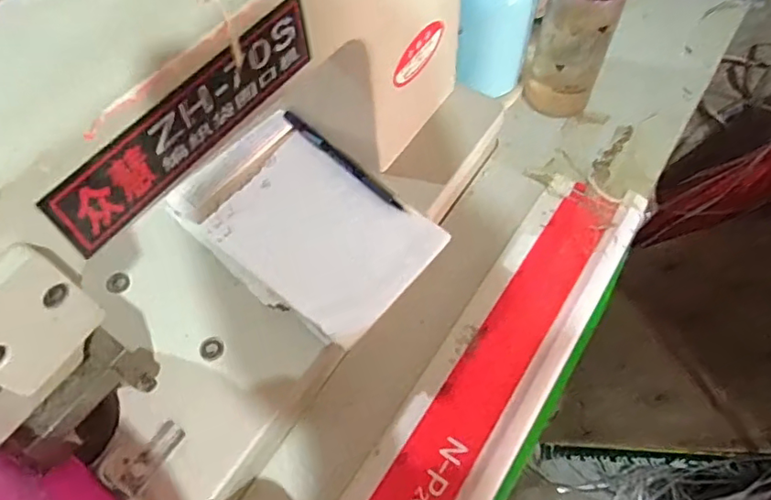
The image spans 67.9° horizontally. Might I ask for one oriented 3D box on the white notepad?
[{"bbox_3d":[-0.066,-0.021,0.467,0.193,0.024,0.128,33,65,18],"label":"white notepad"}]

